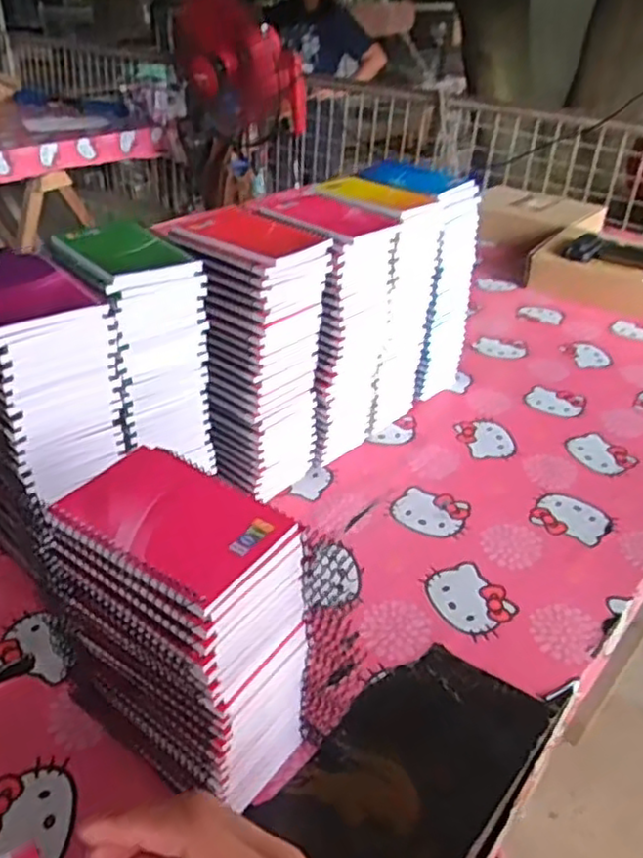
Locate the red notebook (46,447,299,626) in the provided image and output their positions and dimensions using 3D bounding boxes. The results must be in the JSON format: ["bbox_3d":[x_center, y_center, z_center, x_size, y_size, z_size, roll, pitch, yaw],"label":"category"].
[{"bbox_3d":[-0.090,0.052,0.406,0.133,0.011,0.087,22,38,26],"label":"red notebook"}]

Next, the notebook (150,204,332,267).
[{"bbox_3d":[-0.078,-0.186,0.639,0.154,0.010,0.107,25,40,30],"label":"notebook"}]

